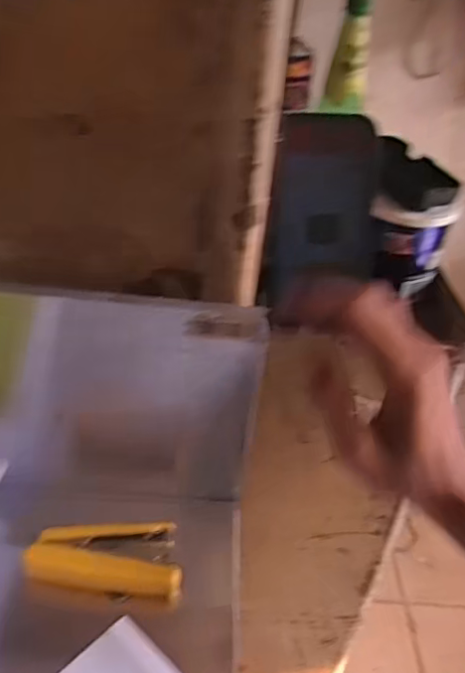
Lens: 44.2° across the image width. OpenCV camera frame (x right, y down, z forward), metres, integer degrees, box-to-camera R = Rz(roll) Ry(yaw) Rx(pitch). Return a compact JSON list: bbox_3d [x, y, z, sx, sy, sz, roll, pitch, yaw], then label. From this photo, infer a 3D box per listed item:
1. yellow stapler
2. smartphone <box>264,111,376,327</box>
[{"bbox_3d":[-0.085,0.150,0.389,0.098,0.020,0.047,4,35,-3],"label":"yellow stapler"},{"bbox_3d":[0.072,-0.097,0.461,0.089,0.153,0.014,-3,14,-4],"label":"smartphone"}]

